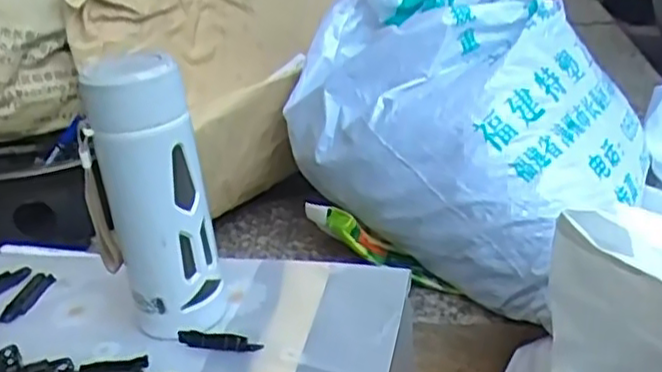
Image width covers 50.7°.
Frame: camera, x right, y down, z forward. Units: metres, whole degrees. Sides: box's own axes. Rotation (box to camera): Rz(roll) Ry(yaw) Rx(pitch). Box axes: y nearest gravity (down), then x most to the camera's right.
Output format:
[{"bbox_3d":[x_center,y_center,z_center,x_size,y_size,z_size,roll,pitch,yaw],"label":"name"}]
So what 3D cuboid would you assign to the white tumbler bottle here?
[{"bbox_3d":[-0.131,0.013,0.516,0.080,0.205,0.056,-14,27,-17],"label":"white tumbler bottle"}]

